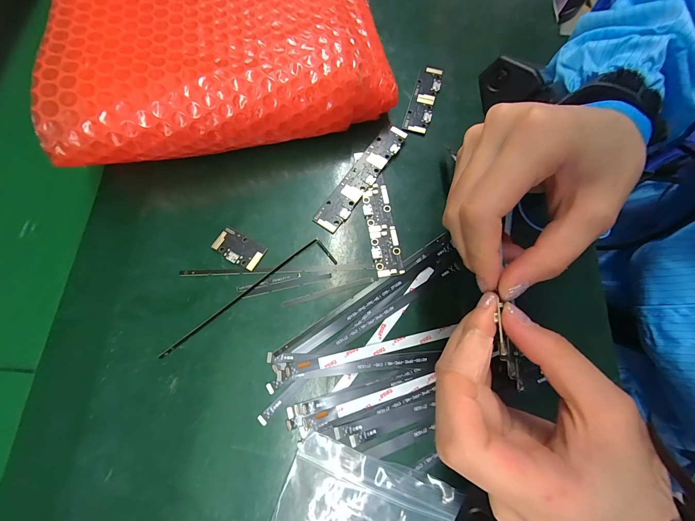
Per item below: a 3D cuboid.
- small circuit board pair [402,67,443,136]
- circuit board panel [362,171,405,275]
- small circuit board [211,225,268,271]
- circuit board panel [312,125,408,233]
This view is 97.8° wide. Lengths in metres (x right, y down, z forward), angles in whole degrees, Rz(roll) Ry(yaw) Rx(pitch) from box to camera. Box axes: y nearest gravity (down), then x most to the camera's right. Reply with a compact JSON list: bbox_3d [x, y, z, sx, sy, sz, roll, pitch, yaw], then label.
[{"bbox_3d":[0.069,-0.146,0.275,0.022,0.006,0.072,17,75,5],"label":"small circuit board pair"},{"bbox_3d":[0.026,-0.028,0.237,0.021,0.004,0.082,-9,74,-3],"label":"circuit board panel"},{"bbox_3d":[-0.081,-0.009,0.227,0.036,0.004,0.022,31,76,8],"label":"small circuit board"},{"bbox_3d":[0.012,-0.070,0.250,0.022,0.004,0.110,33,77,9],"label":"circuit board panel"}]

